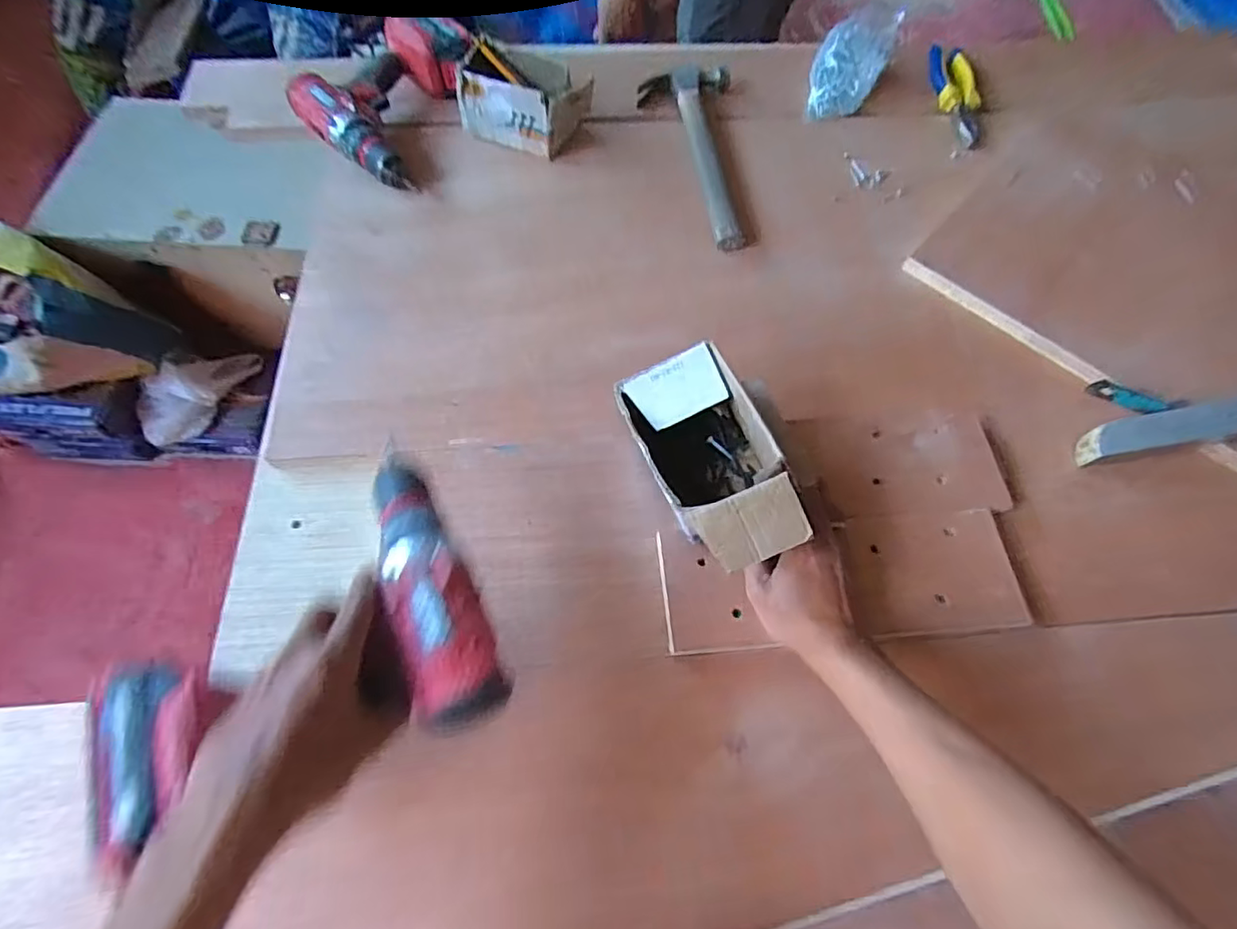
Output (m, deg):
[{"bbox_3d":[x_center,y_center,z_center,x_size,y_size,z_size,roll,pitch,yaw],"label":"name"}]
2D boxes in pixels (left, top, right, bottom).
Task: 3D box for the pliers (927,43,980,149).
[{"bbox_3d":[0.460,-0.504,0.797,0.053,0.029,0.171,-2,65,-2],"label":"pliers"}]

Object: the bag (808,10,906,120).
[{"bbox_3d":[0.311,-0.541,0.797,0.092,0.064,0.169,25,67,10],"label":"bag"}]

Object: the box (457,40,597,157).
[{"bbox_3d":[-0.116,-0.445,0.716,0.147,0.082,0.080,22,66,9],"label":"box"}]

